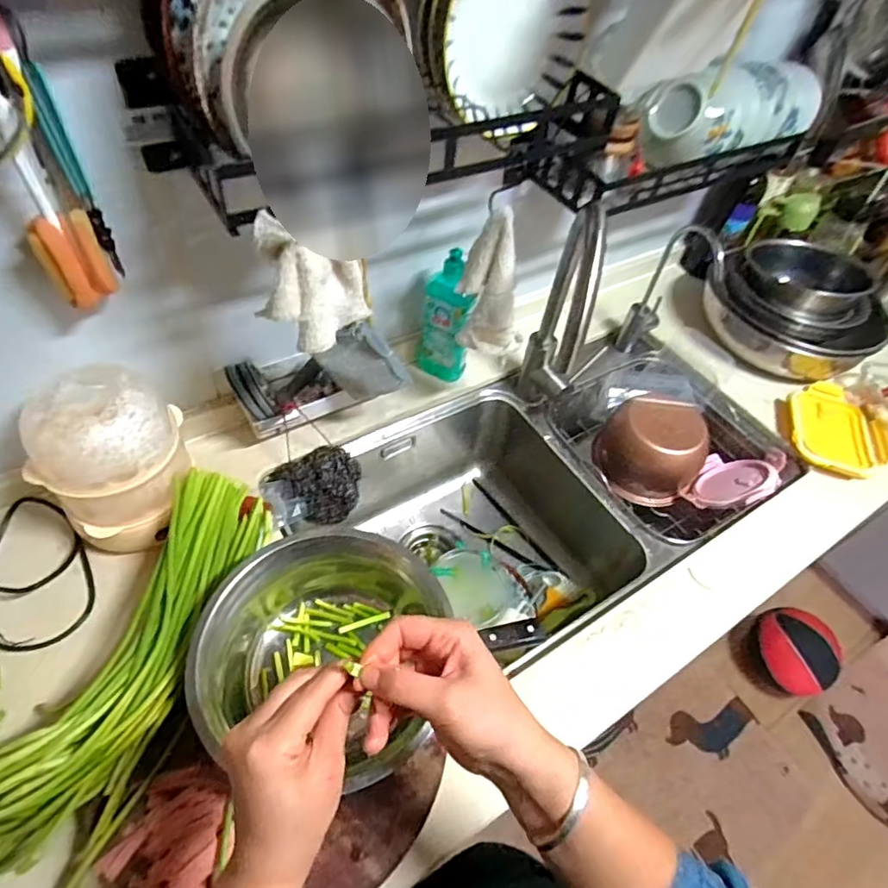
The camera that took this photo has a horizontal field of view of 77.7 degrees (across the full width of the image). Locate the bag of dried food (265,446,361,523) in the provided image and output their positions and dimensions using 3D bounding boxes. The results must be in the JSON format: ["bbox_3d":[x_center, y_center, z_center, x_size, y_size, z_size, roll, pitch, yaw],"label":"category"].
[{"bbox_3d":[-0.171,0.052,0.766,0.108,0.062,0.097,-31,60,-27],"label":"bag of dried food"}]

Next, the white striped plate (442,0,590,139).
[{"bbox_3d":[0.073,-0.406,0.551,0.161,0.169,0.033,-22,56,-22],"label":"white striped plate"}]

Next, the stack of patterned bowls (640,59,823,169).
[{"bbox_3d":[0.415,-0.474,0.790,0.296,0.105,0.104,-27,58,-25],"label":"stack of patterned bowls"}]

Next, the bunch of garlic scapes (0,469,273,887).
[{"bbox_3d":[-0.339,0.200,0.544,0.203,0.133,0.379,11,50,3],"label":"bunch of garlic scapes"}]

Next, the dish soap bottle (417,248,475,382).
[{"bbox_3d":[0.004,-0.187,0.819,0.080,0.219,0.042,28,48,16],"label":"dish soap bottle"}]

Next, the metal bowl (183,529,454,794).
[{"bbox_3d":[-0.109,0.204,0.551,0.250,0.119,0.234,3,50,-4],"label":"metal bowl"}]

